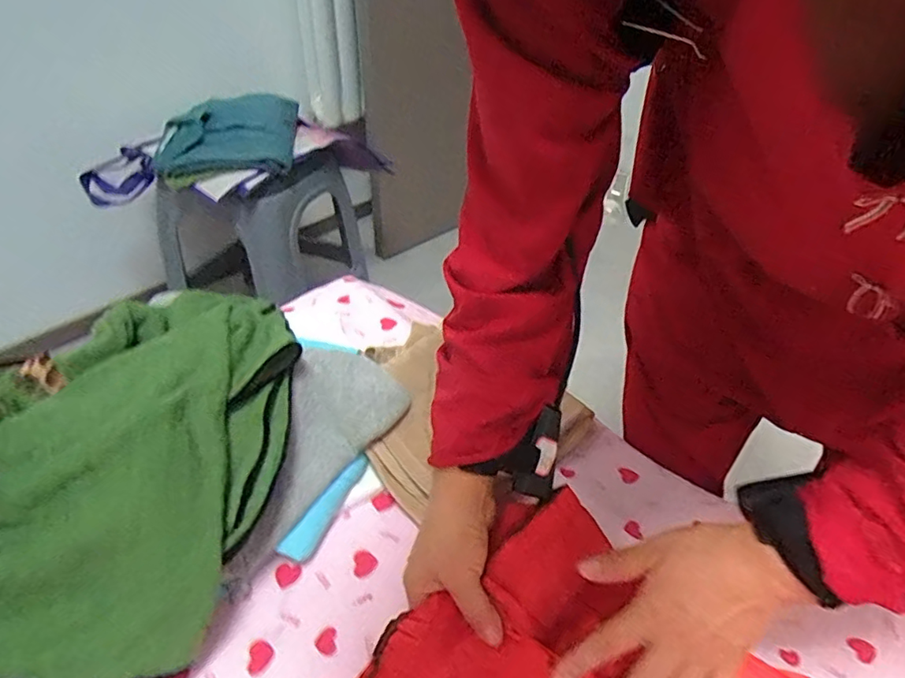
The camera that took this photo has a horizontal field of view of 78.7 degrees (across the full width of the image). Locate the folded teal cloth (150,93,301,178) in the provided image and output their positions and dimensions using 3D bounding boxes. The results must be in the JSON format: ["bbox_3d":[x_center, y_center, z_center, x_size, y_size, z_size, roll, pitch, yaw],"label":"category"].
[{"bbox_3d":[-0.430,-0.404,1.074,0.253,0.070,0.259,1,40,-1],"label":"folded teal cloth"}]

